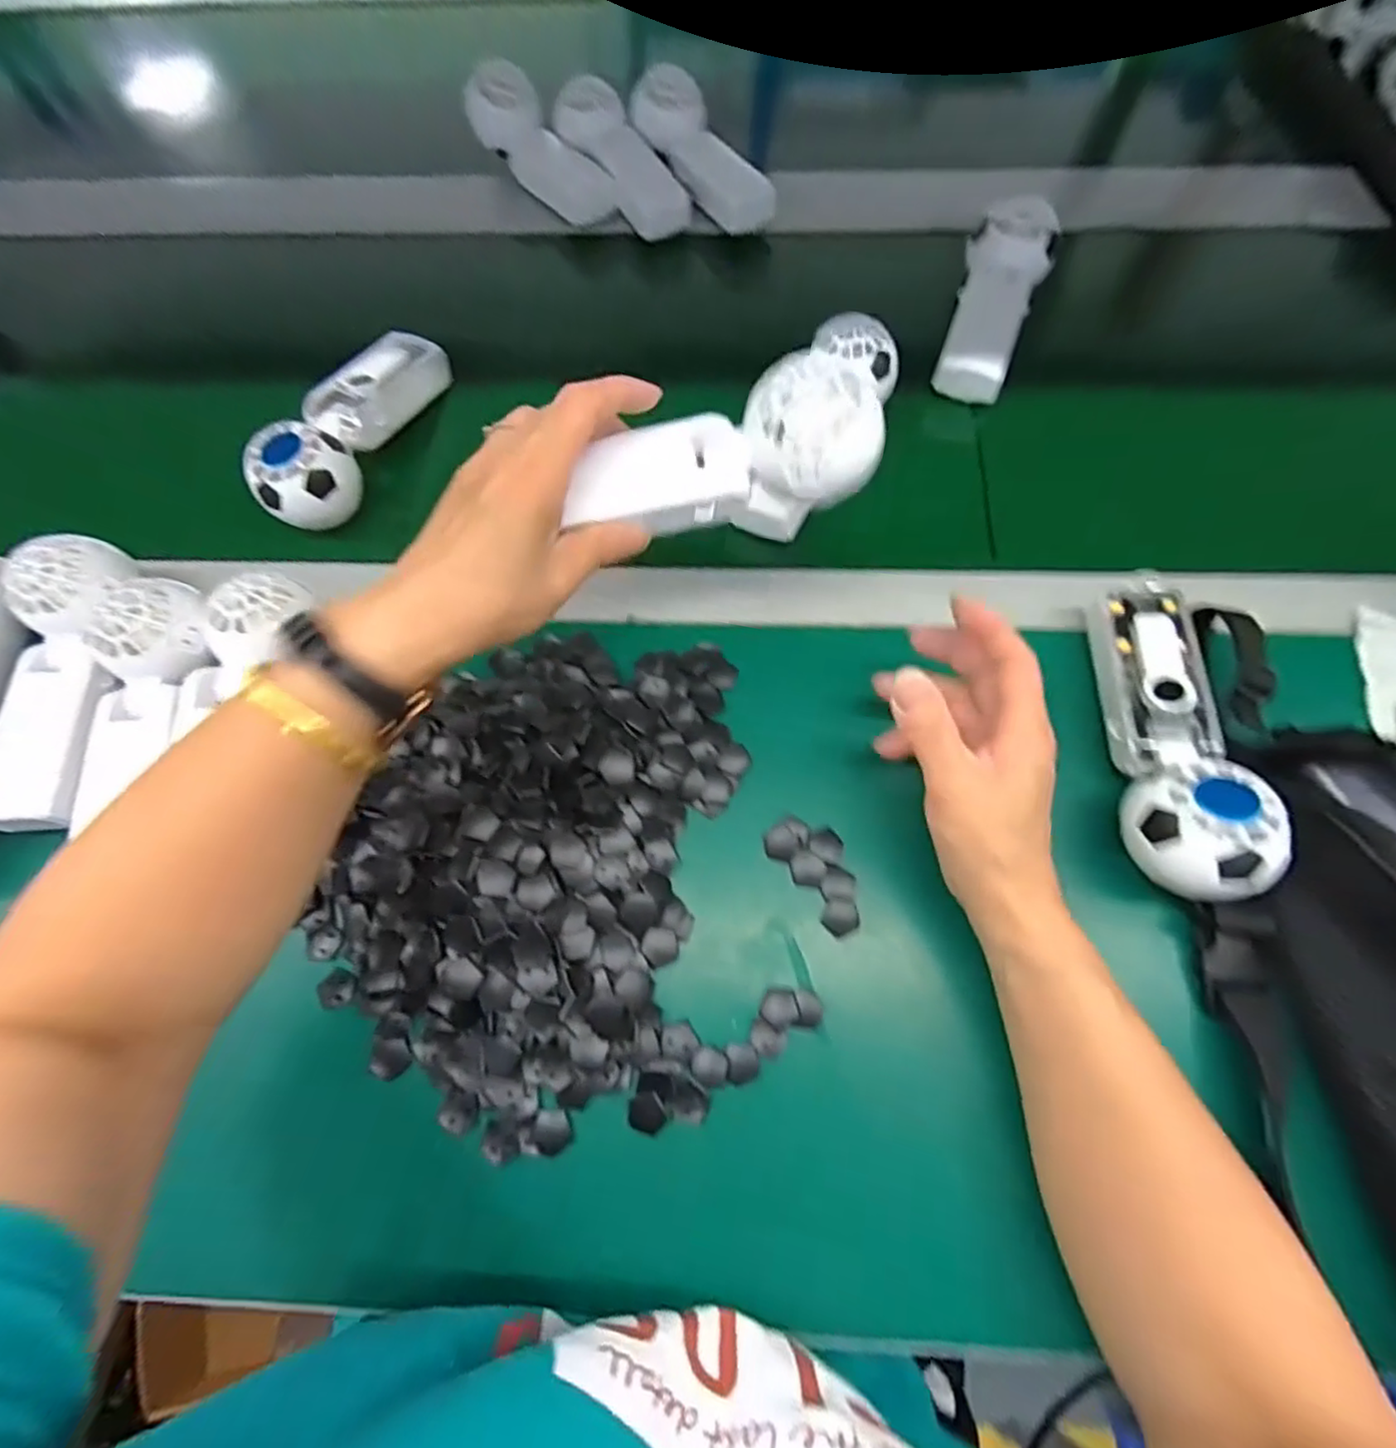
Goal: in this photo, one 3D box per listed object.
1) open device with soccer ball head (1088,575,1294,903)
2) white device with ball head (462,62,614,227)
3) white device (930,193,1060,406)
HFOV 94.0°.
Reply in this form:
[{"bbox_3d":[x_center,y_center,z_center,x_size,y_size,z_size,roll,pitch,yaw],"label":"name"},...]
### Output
[{"bbox_3d":[0.245,-0.002,0.331,0.059,0.043,0.174,6,67,5],"label":"open device with soccer ball head"},{"bbox_3d":[-0.134,-0.501,0.569,0.060,0.048,0.158,-40,87,-14],"label":"white device with ball head"},{"bbox_3d":[0.219,-0.315,0.479,0.062,0.047,0.161,19,69,10],"label":"white device"}]

